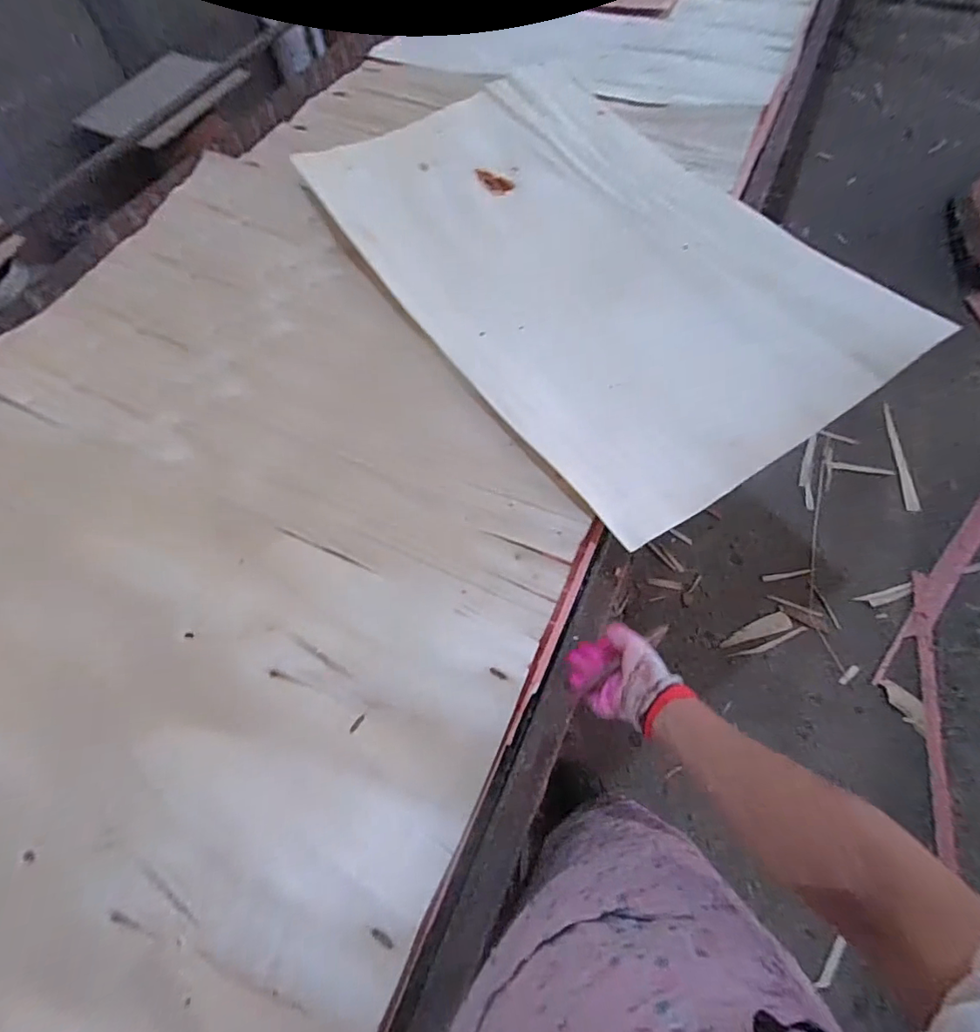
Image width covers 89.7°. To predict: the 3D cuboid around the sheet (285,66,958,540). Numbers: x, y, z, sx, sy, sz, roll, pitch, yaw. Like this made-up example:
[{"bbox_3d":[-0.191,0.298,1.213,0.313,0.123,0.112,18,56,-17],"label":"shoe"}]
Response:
[{"bbox_3d":[0.188,-0.601,1.070,0.747,0.083,1.247,-31,67,-13],"label":"sheet"}]

